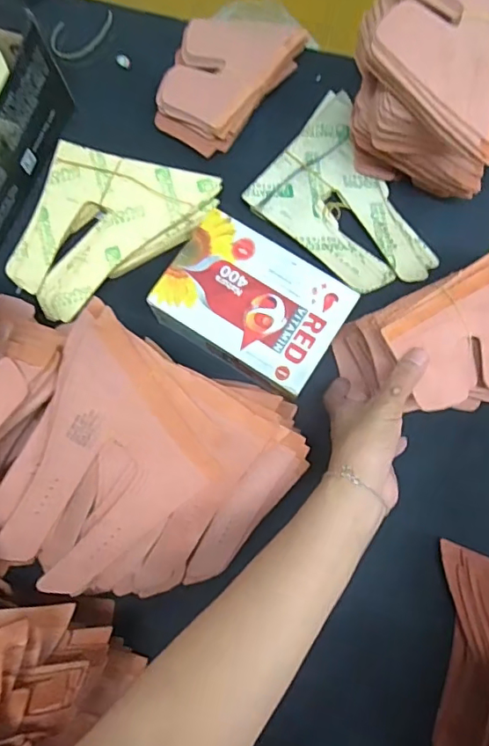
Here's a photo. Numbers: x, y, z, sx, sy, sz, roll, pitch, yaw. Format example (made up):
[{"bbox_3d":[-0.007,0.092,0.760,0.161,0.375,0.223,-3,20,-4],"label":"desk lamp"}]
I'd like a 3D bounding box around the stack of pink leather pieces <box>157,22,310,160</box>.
[{"bbox_3d":[-0.023,-0.311,0.544,0.103,0.040,0.157,36,81,8],"label":"stack of pink leather pieces"}]

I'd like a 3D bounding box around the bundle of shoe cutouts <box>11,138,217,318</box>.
[{"bbox_3d":[-0.132,-0.133,0.523,0.173,0.013,0.173,15,79,4],"label":"bundle of shoe cutouts"}]

